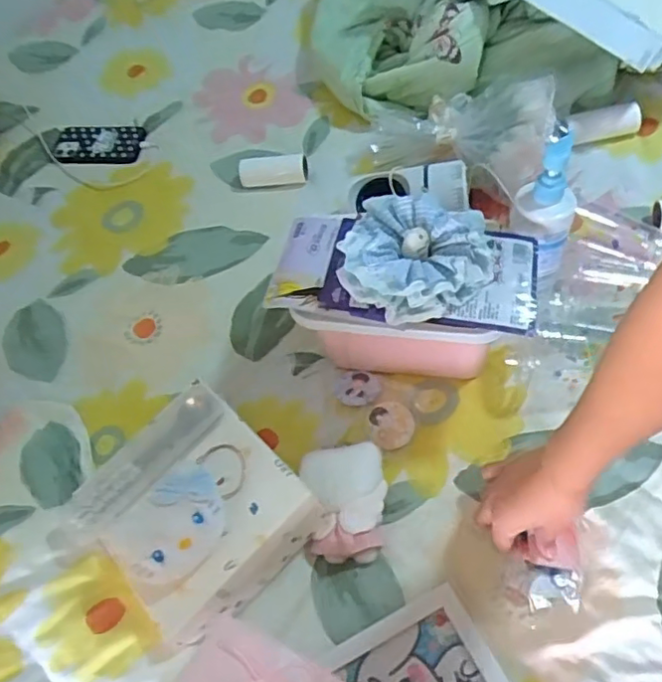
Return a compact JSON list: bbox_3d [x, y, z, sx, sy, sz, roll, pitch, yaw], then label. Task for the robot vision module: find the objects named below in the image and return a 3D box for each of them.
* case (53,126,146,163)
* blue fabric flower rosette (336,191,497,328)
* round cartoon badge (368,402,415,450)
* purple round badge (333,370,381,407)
[{"bbox_3d":[-0.404,-0.343,1.047,0.170,0.011,0.085,5,65,15],"label":"case"},{"bbox_3d":[0.082,-0.084,0.583,0.137,0.045,0.126,0,70,1],"label":"blue fabric flower rosette"},{"bbox_3d":[0.070,0.099,0.705,0.054,0.011,0.056,-9,64,18],"label":"round cartoon badge"},{"bbox_3d":[0.031,0.059,0.746,0.057,0.006,0.050,6,56,22],"label":"purple round badge"}]

